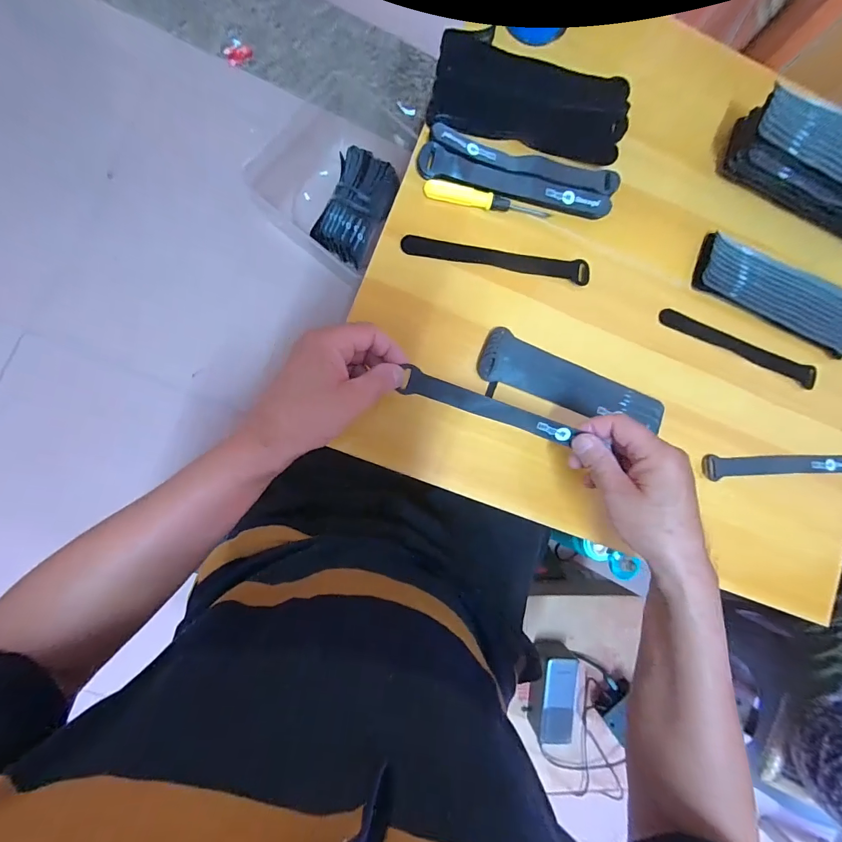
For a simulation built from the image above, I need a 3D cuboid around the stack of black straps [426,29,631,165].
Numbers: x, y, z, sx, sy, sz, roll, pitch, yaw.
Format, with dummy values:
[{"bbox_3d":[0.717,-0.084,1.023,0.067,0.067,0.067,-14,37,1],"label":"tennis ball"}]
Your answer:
[{"bbox_3d":[0.114,-0.329,0.415,0.201,0.018,0.102,12,85,-7],"label":"stack of black straps"}]

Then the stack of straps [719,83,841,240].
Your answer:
[{"bbox_3d":[0.431,-0.265,0.430,0.205,0.090,0.069,28,83,-5],"label":"stack of straps"}]

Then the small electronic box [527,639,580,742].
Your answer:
[{"bbox_3d":[0.210,0.425,0.634,0.060,0.059,0.132,5,85,-8],"label":"small electronic box"}]

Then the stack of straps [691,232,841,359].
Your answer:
[{"bbox_3d":[0.397,-0.139,0.450,0.200,0.023,0.073,21,84,-6],"label":"stack of straps"}]

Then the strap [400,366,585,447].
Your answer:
[{"bbox_3d":[0.059,-0.011,0.355,0.152,0.014,0.021,19,84,-4],"label":"strap"}]

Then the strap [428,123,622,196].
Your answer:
[{"bbox_3d":[0.108,-0.260,0.407,0.195,0.008,0.026,10,85,-7],"label":"strap"}]

